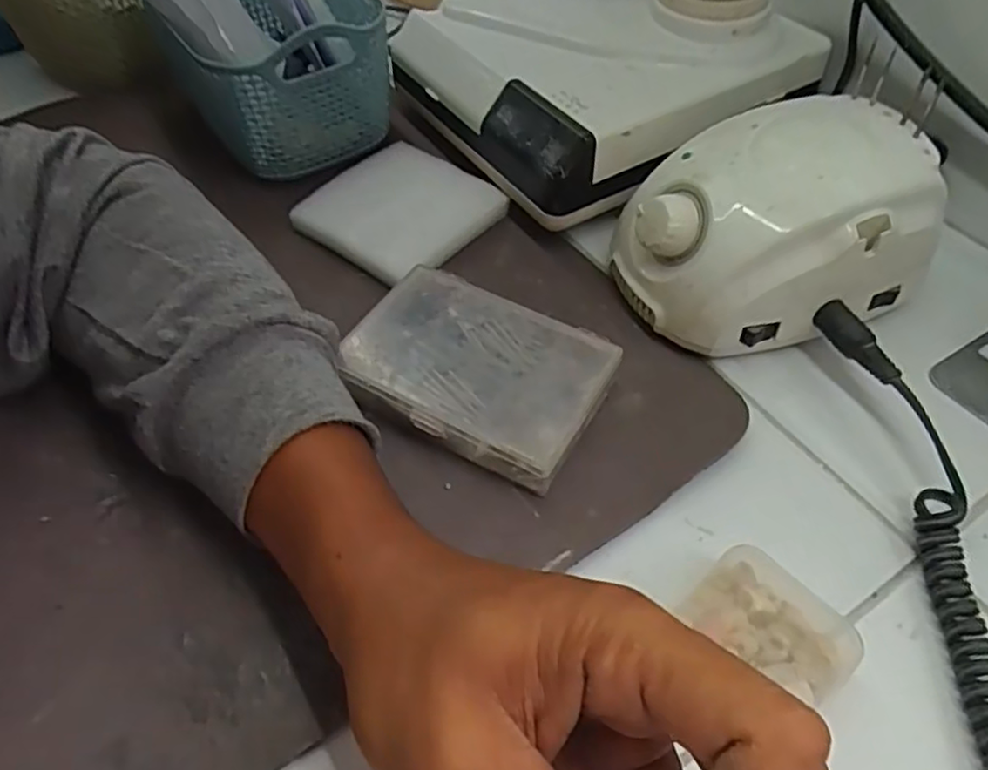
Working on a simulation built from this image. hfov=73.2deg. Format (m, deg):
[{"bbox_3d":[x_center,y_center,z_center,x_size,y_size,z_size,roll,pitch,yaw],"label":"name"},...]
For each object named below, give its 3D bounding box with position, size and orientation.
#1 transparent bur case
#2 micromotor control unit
[{"bbox_3d":[-0.009,-0.006,0.316,0.115,0.025,0.078,25,57,18],"label":"transparent bur case"},{"bbox_3d":[0.136,-0.076,0.332,0.135,0.082,0.091,-14,55,-10],"label":"micromotor control unit"}]

